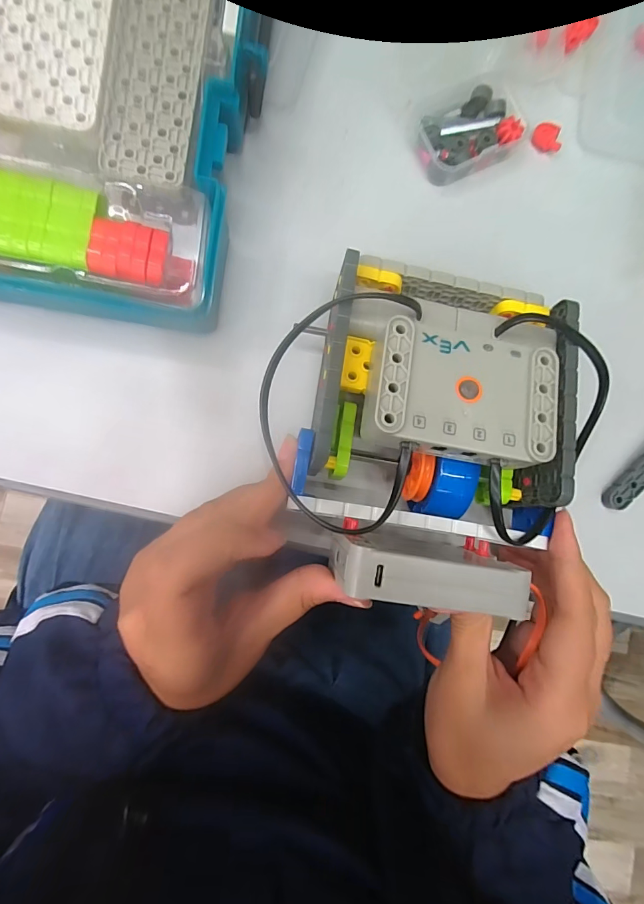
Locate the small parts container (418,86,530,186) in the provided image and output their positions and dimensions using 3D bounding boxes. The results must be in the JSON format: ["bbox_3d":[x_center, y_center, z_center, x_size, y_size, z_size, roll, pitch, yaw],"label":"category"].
[{"bbox_3d":[0.087,-0.189,0.234,0.063,0.018,0.041,-24,90,-8],"label":"small parts container"}]

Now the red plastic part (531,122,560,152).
[{"bbox_3d":[0.139,-0.193,0.243,0.018,0.007,0.013,21,84,-5],"label":"red plastic part"}]

